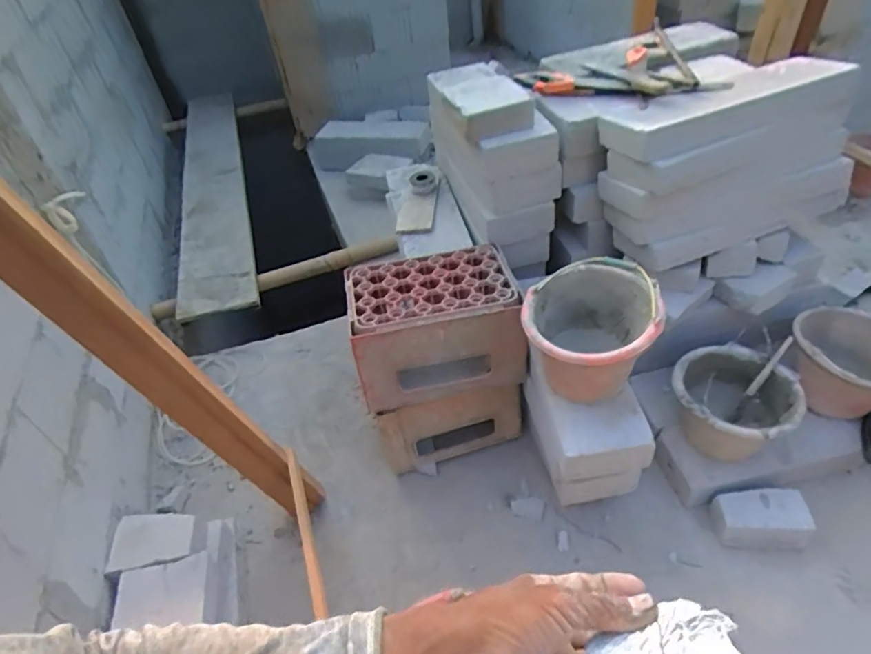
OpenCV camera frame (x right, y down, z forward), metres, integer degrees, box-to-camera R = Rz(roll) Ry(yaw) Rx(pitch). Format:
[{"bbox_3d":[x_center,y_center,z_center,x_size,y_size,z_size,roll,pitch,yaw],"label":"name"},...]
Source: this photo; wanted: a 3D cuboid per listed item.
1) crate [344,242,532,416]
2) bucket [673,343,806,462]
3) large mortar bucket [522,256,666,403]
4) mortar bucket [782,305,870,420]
[{"bbox_3d":[0.003,-0.004,1.494,0.432,0.291,0.289,-10,44,-2],"label":"crate"},{"bbox_3d":[0.777,0.229,1.451,0.286,0.237,0.277,-5,44,4],"label":"bucket"},{"bbox_3d":[0.356,0.018,1.272,0.289,0.214,0.315,-5,44,4],"label":"large mortar bucket"},{"bbox_3d":[1.116,0.117,1.485,0.245,0.200,0.304,-35,50,-25],"label":"mortar bucket"}]

